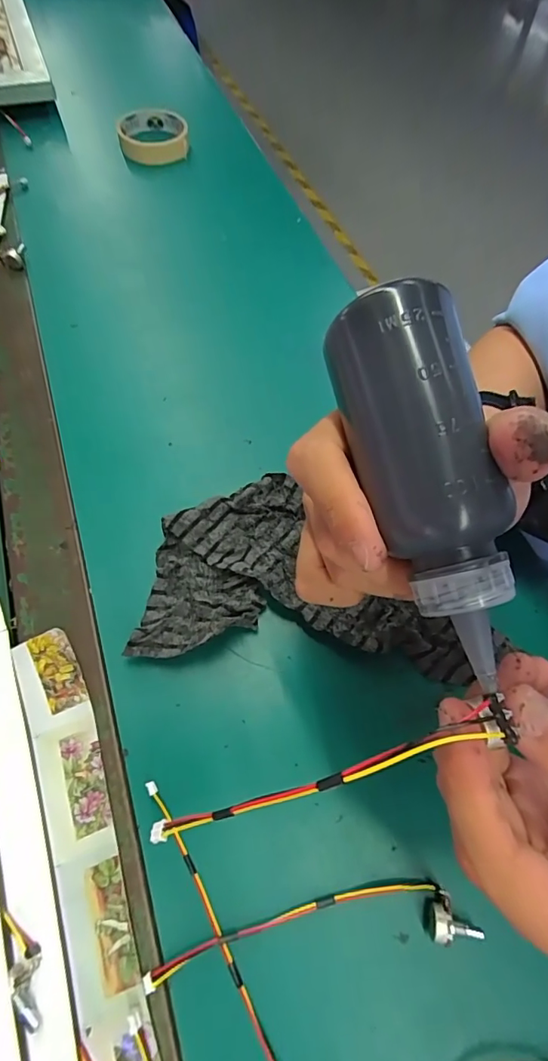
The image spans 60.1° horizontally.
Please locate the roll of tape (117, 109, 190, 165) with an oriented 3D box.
[{"bbox_3d":[-0.150,-0.488,0.585,0.081,0.026,0.088,0,63,0],"label":"roll of tape"}]

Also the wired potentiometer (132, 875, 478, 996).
[{"bbox_3d":[0.019,0.199,0.236,0.164,0.011,0.025,-6,63,-3],"label":"wired potentiometer"}]

